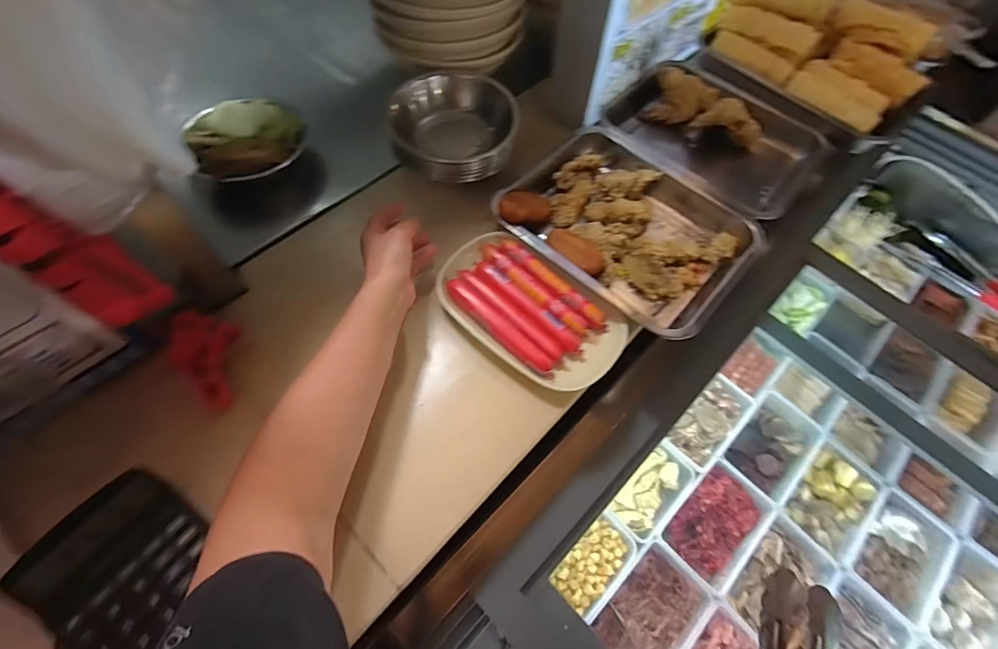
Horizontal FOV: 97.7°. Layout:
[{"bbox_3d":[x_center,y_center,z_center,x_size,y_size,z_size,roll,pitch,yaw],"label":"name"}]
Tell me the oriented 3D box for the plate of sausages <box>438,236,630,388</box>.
[{"bbox_3d":[0.034,-0.018,0.505,0.218,0.033,0.127,34,68,20],"label":"plate of sausages"}]

